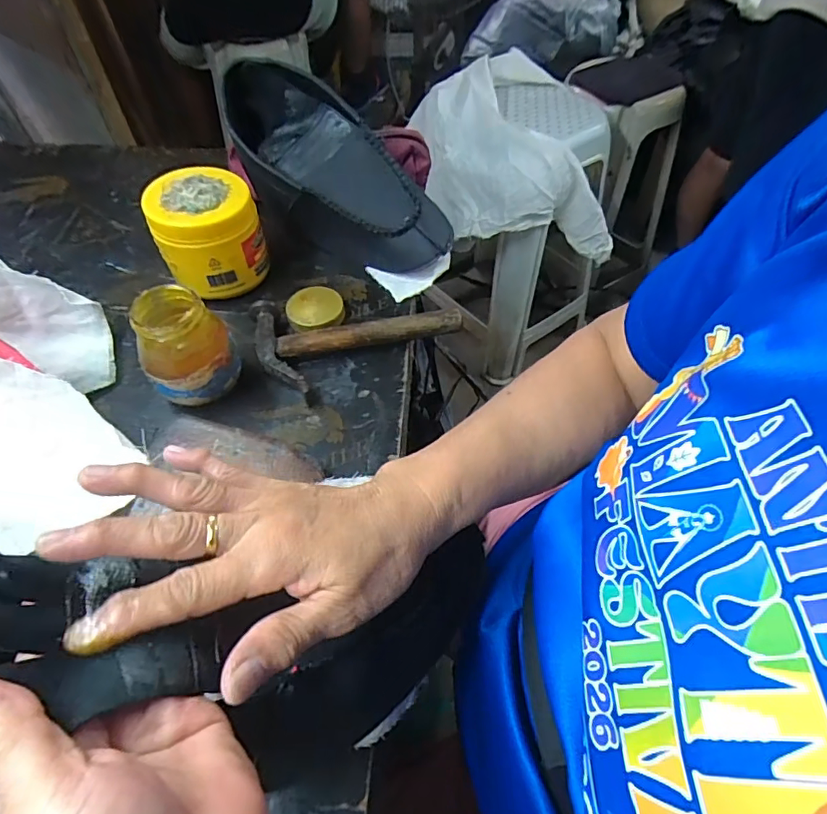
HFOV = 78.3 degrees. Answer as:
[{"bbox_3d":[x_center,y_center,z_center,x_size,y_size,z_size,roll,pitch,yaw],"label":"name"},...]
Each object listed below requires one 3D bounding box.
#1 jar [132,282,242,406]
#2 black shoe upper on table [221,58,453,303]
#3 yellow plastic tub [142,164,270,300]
[{"bbox_3d":[-0.181,-0.044,0.410,0.067,0.090,0.063,0,54,0],"label":"jar"},{"bbox_3d":[-0.088,-0.223,0.545,0.278,0.137,0.094,44,63,2],"label":"black shoe upper on table"},{"bbox_3d":[-0.196,-0.165,0.499,0.093,0.097,0.087,-14,55,-10],"label":"yellow plastic tub"}]

